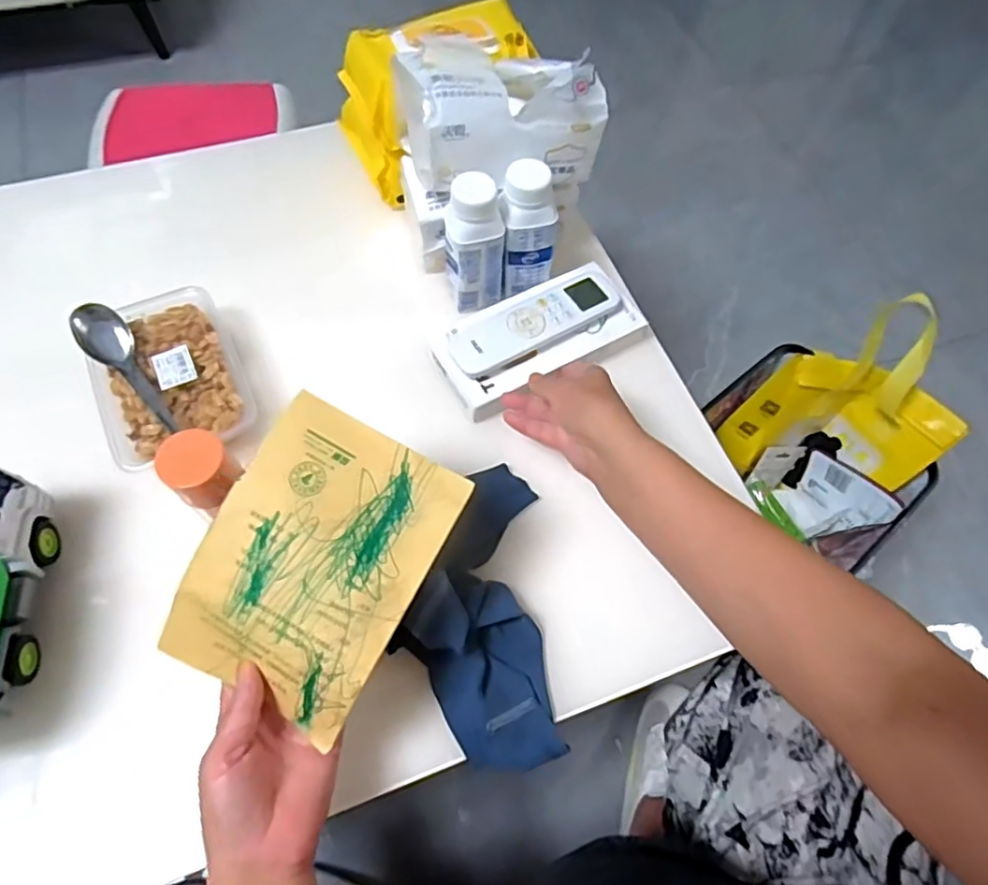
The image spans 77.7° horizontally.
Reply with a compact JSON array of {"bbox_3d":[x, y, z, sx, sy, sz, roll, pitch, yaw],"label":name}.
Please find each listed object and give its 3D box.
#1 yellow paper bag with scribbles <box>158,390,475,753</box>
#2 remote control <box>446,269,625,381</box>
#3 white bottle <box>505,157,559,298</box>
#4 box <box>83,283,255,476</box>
[{"bbox_3d":[-0.109,0.073,0.378,0.125,0.025,0.174,28,79,3],"label":"yellow paper bag with scribbles"},{"bbox_3d":[0.039,-0.113,0.566,0.169,0.022,0.060,-23,66,-14],"label":"remote control"},{"bbox_3d":[0.031,-0.190,0.562,0.050,0.127,0.038,-1,63,-4],"label":"white bottle"},{"bbox_3d":[-0.283,-0.054,0.545,0.116,0.047,0.168,-24,67,-15],"label":"box"}]

